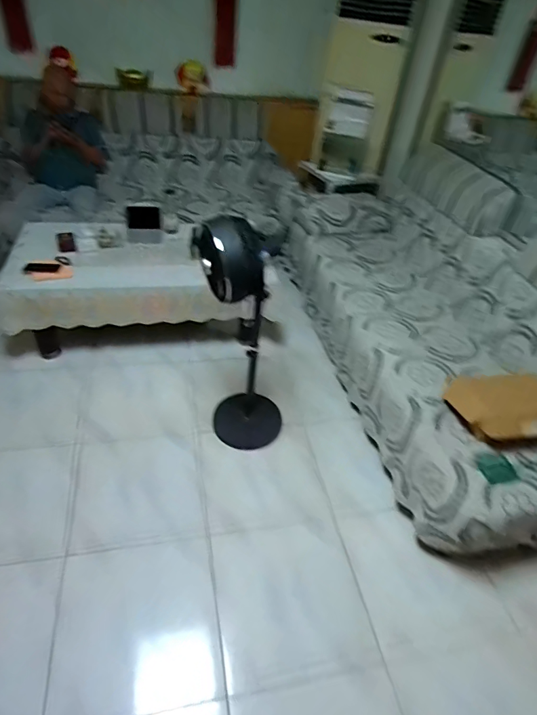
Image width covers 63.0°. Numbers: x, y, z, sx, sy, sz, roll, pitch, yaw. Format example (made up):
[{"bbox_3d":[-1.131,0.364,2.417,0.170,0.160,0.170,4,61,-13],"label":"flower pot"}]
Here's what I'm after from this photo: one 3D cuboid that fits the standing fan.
[{"bbox_3d":[-0.093,-0.067,1.754,0.329,1.033,0.258,-26,50,-33],"label":"standing fan"}]

